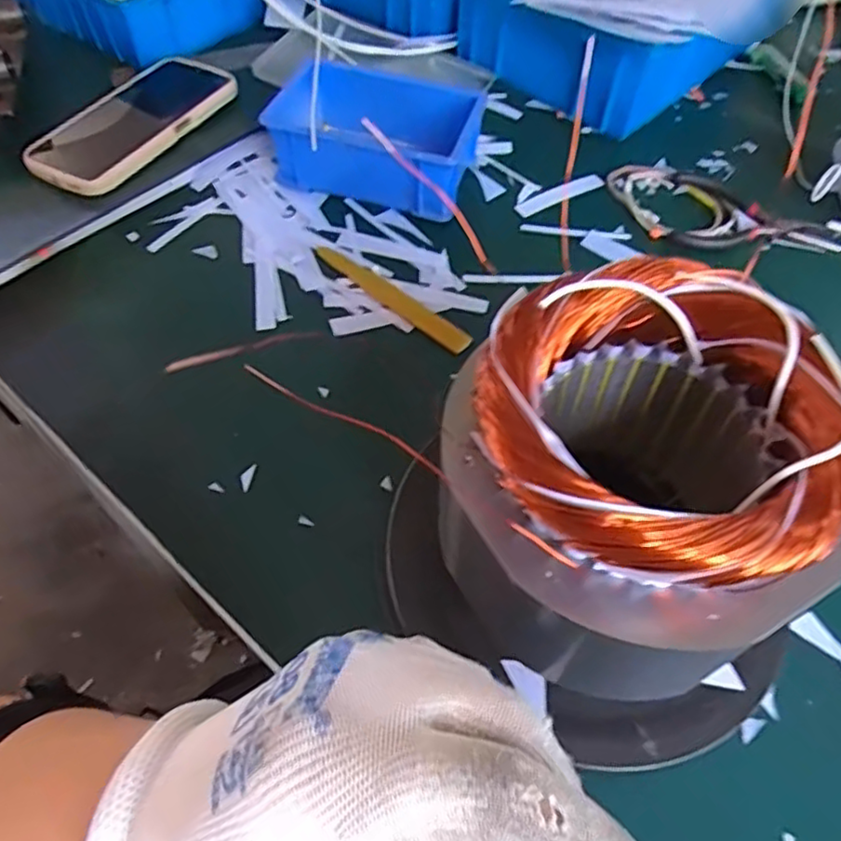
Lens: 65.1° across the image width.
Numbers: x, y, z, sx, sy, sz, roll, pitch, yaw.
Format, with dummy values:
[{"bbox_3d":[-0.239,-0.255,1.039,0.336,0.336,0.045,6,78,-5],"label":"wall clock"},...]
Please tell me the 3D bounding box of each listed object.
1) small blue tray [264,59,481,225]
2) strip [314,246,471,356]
[{"bbox_3d":[-0.034,-0.213,0.491,0.144,0.054,0.103,15,58,8],"label":"small blue tray"},{"bbox_3d":[-0.020,-0.083,0.443,0.126,0.004,0.019,36,58,15],"label":"strip"}]

